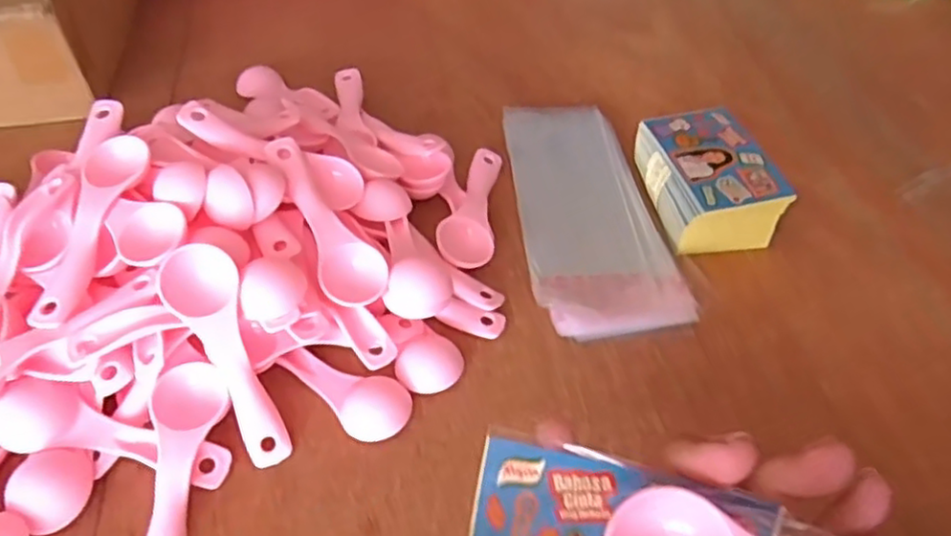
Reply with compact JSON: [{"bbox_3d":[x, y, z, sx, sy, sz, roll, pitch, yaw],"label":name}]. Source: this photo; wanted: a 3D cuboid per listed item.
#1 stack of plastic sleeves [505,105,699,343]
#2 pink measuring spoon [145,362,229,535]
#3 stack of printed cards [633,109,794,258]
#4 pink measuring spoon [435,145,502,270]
[{"bbox_3d":[0.072,-0.042,0.458,0.087,0.012,0.210,-5,48,-4],"label":"stack of plastic sleeves"},{"bbox_3d":[-0.140,0.099,0.326,0.034,0.026,0.116,-6,48,-5],"label":"pink measuring spoon"},{"bbox_3d":[0.151,-0.053,0.450,0.070,0.047,0.103,-10,48,-9],"label":"stack of printed cards"},{"bbox_3d":[0.000,-0.043,0.454,0.032,0.023,0.114,6,48,6],"label":"pink measuring spoon"}]

